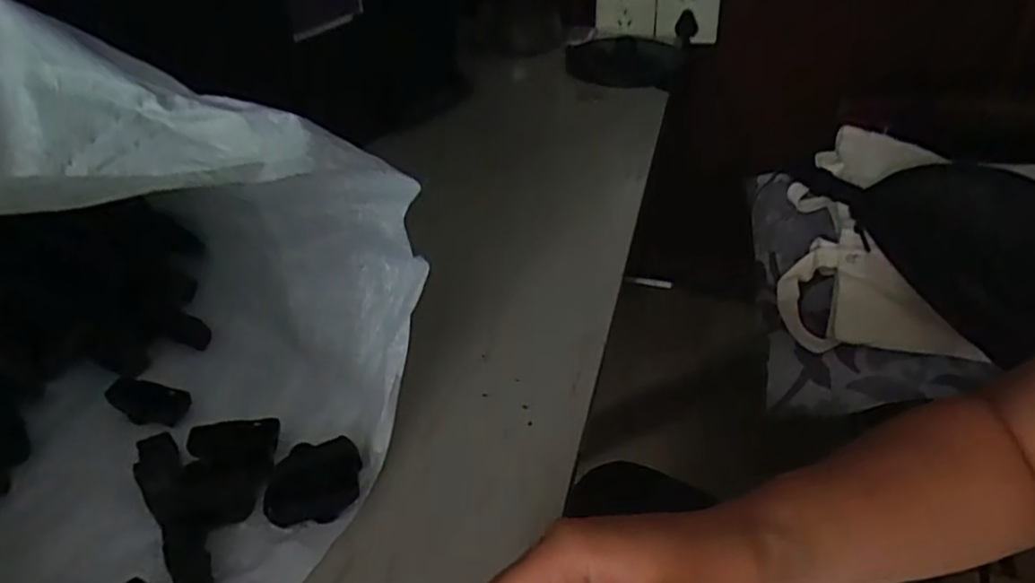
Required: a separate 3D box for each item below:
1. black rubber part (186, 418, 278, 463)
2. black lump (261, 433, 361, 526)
[{"bbox_3d":[-0.155,0.084,0.374,0.046,0.009,0.029,-7,38,-8],"label":"black rubber part"},{"bbox_3d":[-0.105,0.096,0.354,0.045,0.022,0.038,-6,37,-7],"label":"black lump"}]

